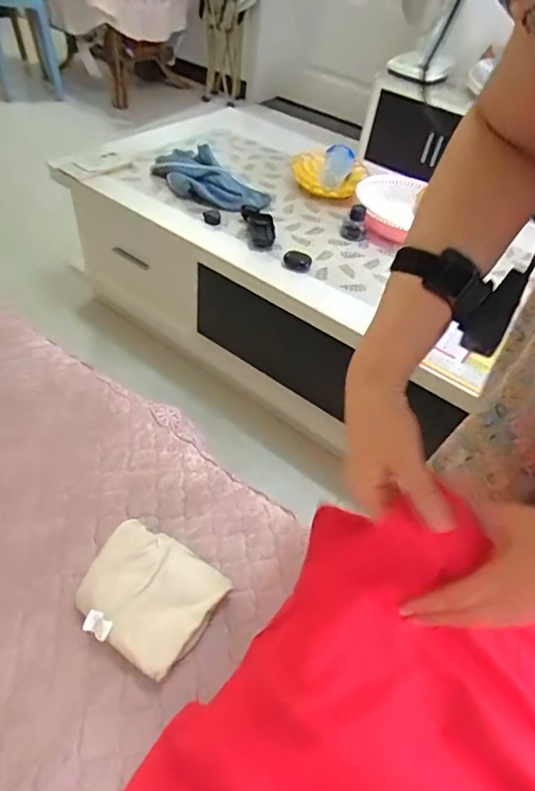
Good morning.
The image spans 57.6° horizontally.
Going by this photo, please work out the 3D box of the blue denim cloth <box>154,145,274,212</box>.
[{"bbox_3d":[-0.158,-0.527,1.202,0.188,0.060,0.307,-29,59,-30],"label":"blue denim cloth"}]

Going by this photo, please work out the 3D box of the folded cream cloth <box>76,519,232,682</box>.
[{"bbox_3d":[-0.127,0.215,0.523,0.134,0.056,0.117,26,50,13],"label":"folded cream cloth"}]

